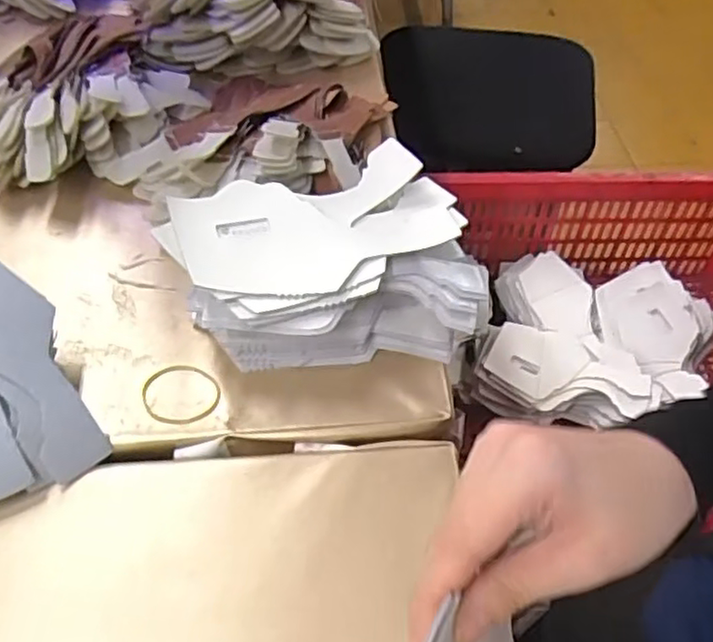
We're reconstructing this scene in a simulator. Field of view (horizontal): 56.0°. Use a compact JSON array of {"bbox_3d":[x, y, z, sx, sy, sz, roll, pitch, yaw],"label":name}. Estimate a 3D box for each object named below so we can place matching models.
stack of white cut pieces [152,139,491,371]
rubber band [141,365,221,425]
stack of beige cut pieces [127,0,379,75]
[{"bbox_3d":[-0.014,-0.033,0.453,0.192,0.075,0.132,-19,54,-17],"label":"stack of white cut pieces"},{"bbox_3d":[-0.112,0.046,0.429,0.051,0.004,0.043,3,51,0],"label":"rubber band"},{"bbox_3d":[-0.097,-0.288,0.625,0.229,0.086,0.077,-2,51,-4],"label":"stack of beige cut pieces"}]

